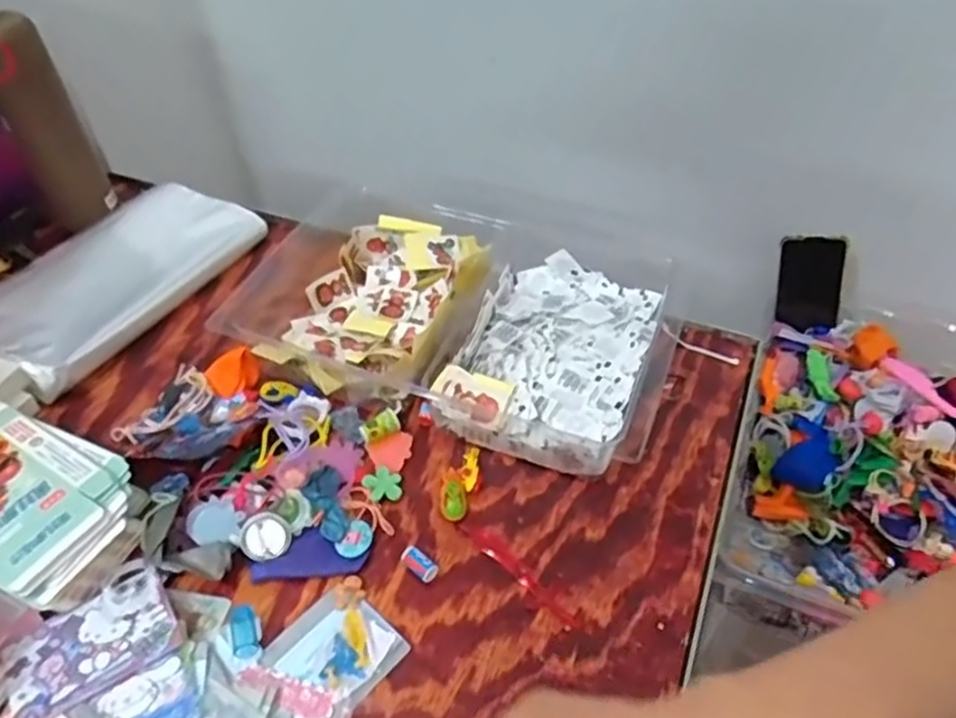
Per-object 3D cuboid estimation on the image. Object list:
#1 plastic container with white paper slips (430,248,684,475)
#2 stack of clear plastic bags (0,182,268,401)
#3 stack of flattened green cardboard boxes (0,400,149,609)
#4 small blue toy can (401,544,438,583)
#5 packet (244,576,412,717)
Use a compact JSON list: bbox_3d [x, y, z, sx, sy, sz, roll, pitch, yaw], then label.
[{"bbox_3d":[0.067,-0.004,0.540,0.150,0.040,0.191,16,50,16],"label":"plastic container with white paper slips"},{"bbox_3d":[-0.326,-0.081,0.633,0.147,0.031,0.247,22,52,21],"label":"stack of clear plastic bags"},{"bbox_3d":[-0.296,0.090,0.458,0.155,0.031,0.097,18,50,18],"label":"stack of flattened green cardboard boxes"},{"bbox_3d":[-0.036,0.127,0.443,0.026,0.010,0.013,32,56,28],"label":"small blue toy can"},{"bbox_3d":[-0.085,0.170,0.406,0.062,0.009,0.076,32,56,28],"label":"packet"}]

